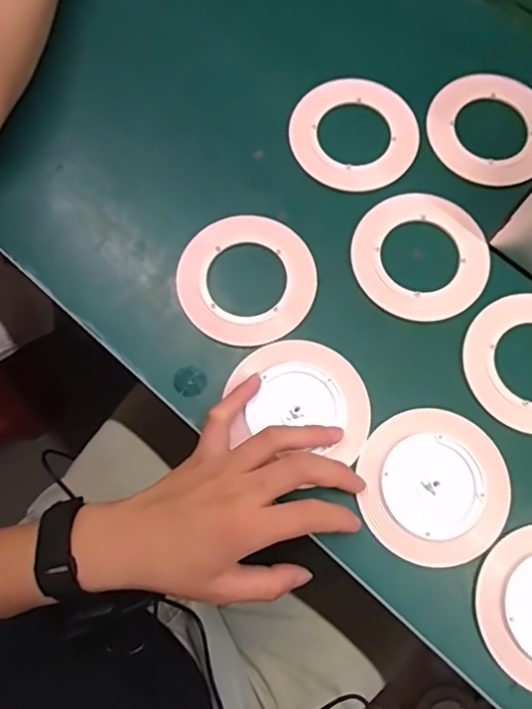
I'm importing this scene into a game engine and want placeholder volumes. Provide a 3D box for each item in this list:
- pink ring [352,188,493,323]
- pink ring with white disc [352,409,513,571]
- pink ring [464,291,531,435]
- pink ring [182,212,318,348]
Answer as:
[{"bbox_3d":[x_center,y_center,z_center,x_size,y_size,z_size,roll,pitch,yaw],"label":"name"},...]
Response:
[{"bbox_3d":[0.118,-0.076,0.430,0.102,0.007,0.101,0,74,-1],"label":"pink ring"},{"bbox_3d":[0.113,0.088,0.381,0.097,0.006,0.098,0,72,0],"label":"pink ring with white disc"},{"bbox_3d":[0.195,0.005,0.409,0.101,0.004,0.102,0,74,-1],"label":"pink ring"},{"bbox_3d":[-0.013,-0.058,0.426,0.099,0.006,0.105,0,74,-1],"label":"pink ring"}]

